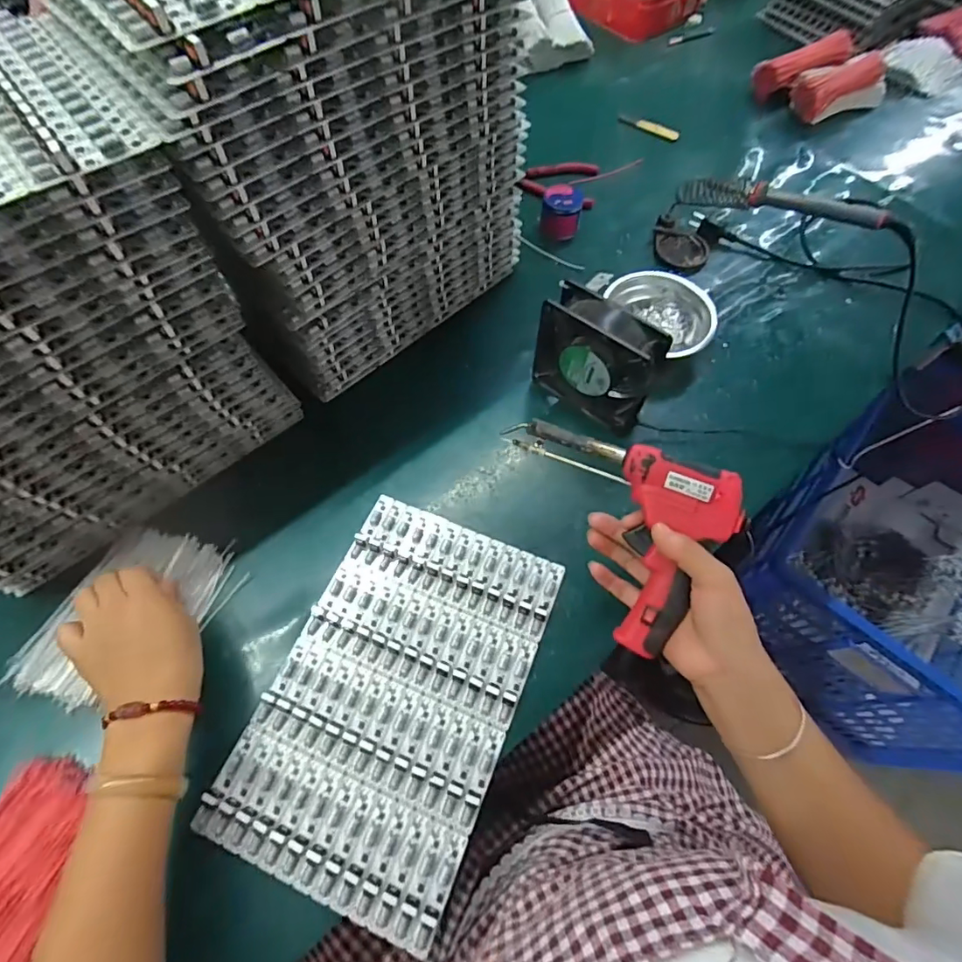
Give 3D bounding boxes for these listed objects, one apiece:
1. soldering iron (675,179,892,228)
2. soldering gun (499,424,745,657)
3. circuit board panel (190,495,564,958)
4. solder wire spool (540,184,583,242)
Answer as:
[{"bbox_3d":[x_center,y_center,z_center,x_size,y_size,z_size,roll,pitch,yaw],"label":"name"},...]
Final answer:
[{"bbox_3d":[0.336,-0.325,0.596,0.239,0.032,0.025,32,68,33],"label":"soldering iron"},{"bbox_3d":[0.126,0.016,0.405,0.125,0.042,0.199,-33,75,21],"label":"soldering gun"},{"bbox_3d":[-0.069,0.169,0.432,0.194,0.011,0.300,21,63,10],"label":"circuit board panel"},{"bbox_3d":[0.107,-0.360,0.687,0.052,0.048,0.043,2,61,1],"label":"solder wire spool"}]

